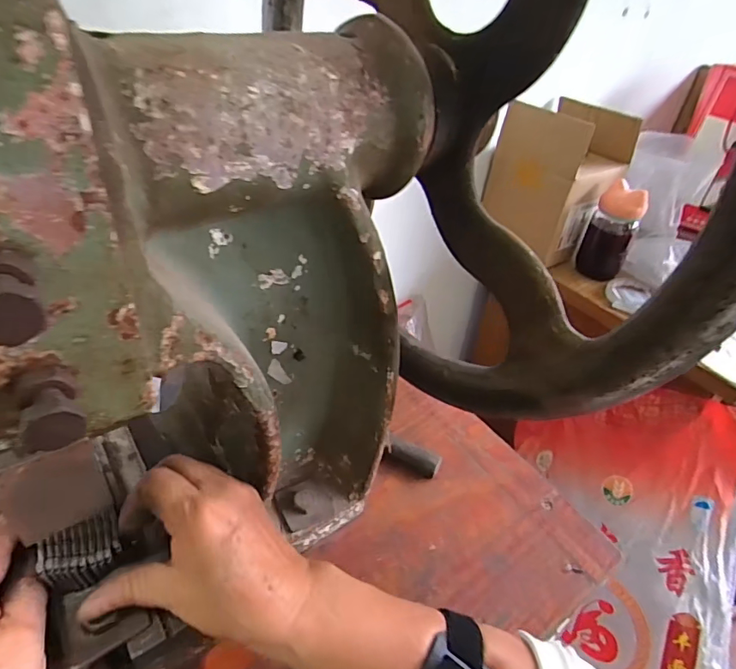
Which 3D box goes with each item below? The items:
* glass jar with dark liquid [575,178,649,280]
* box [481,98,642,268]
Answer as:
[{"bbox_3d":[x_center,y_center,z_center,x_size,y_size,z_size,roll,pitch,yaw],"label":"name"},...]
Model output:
[{"bbox_3d":[0.375,-0.158,0.768,0.066,0.143,0.060,20,41,17],"label":"glass jar with dark liquid"},{"bbox_3d":[0.308,-0.255,0.802,0.152,0.198,0.158,-23,47,-32],"label":"box"}]

